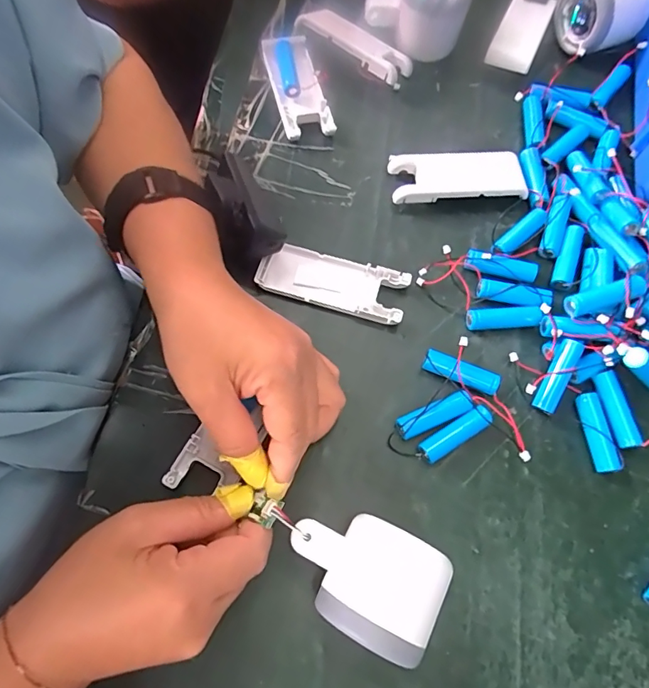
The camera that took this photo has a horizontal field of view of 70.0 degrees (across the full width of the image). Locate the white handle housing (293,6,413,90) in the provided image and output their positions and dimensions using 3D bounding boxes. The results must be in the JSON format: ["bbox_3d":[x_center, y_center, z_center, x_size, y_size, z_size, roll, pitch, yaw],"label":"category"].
[{"bbox_3d":[0.023,-0.259,0.406,0.107,0.025,0.033,32,72,9],"label":"white handle housing"}]

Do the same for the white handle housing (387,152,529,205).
[{"bbox_3d":[0.102,-0.128,0.360,0.099,0.019,0.038,-2,70,-2],"label":"white handle housing"}]

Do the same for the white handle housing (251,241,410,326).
[{"bbox_3d":[0.006,-0.044,0.334,0.104,0.011,0.039,16,70,4],"label":"white handle housing"}]

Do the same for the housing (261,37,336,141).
[{"bbox_3d":[-0.023,-0.217,0.393,0.039,0.016,0.103,-12,71,-6],"label":"housing"}]

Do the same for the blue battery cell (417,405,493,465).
[{"bbox_3d":[0.085,0.059,0.300,0.051,0.012,0.016,-32,74,-12],"label":"blue battery cell"}]

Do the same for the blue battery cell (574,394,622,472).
[{"bbox_3d":[0.176,0.058,0.301,0.013,0.014,0.050,-7,70,-4],"label":"blue battery cell"}]

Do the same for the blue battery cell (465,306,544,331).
[{"bbox_3d":[0.126,-0.018,0.327,0.049,0.014,0.014,-5,70,-3],"label":"blue battery cell"}]

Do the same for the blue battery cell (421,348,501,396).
[{"bbox_3d":[0.092,0.020,0.313,0.051,0.015,0.015,23,71,7],"label":"blue battery cell"}]

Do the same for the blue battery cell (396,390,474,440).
[{"bbox_3d":[0.072,0.047,0.303,0.050,0.014,0.014,-22,72,-9],"label":"blue battery cell"}]

